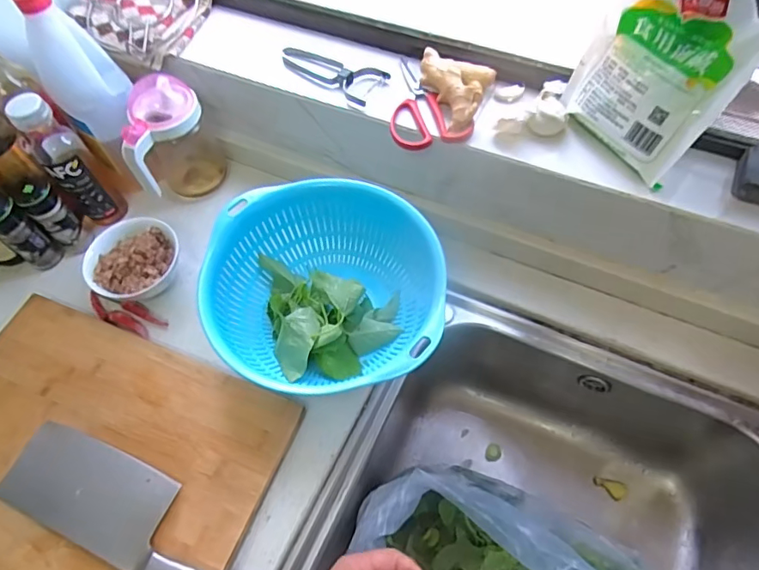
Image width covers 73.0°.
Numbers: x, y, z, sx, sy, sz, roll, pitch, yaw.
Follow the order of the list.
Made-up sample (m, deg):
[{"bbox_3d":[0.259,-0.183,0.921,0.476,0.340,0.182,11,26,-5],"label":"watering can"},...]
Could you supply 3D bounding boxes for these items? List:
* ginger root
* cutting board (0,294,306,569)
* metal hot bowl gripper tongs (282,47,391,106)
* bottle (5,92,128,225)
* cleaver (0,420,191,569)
[{"bbox_3d":[0.079,-0.212,0.563,0.079,0.030,0.087,12,62,11],"label":"ginger root"},{"bbox_3d":[-0.304,0.185,0.524,0.382,0.020,0.277,18,63,14],"label":"cutting board"},{"bbox_3d":[-0.060,-0.254,0.615,0.139,0.023,0.055,29,66,19],"label":"metal hot bowl gripper tongs"},{"bbox_3d":[-0.379,-0.142,0.636,0.051,0.201,0.051,38,69,23],"label":"bottle"},{"bbox_3d":[-0.234,0.217,0.481,0.297,0.038,0.086,19,63,14],"label":"cleaver"}]

